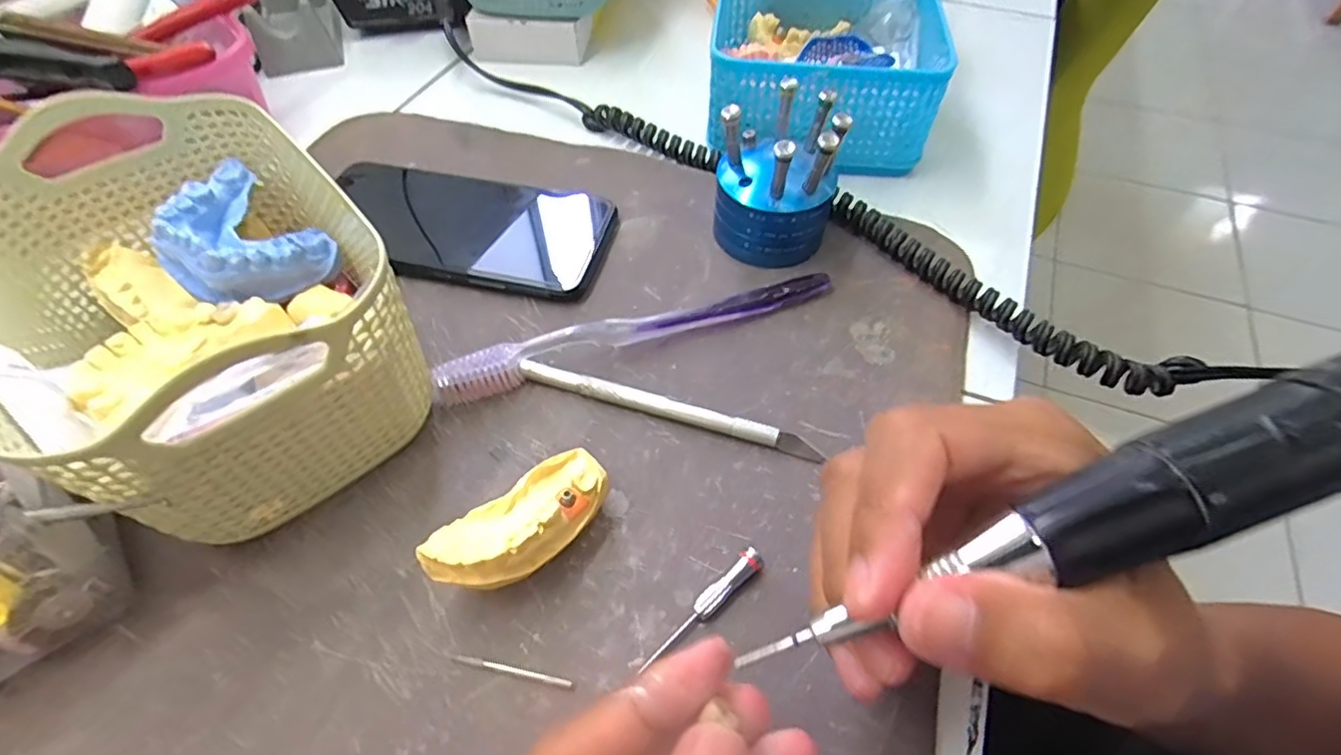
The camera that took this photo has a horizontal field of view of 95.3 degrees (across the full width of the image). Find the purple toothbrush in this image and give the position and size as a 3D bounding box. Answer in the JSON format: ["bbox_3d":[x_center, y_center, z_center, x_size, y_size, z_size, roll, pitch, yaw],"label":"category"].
[{"bbox_3d":[-0.011,-0.022,0.278,0.183,0.018,0.017,-16,56,-11],"label":"purple toothbrush"}]

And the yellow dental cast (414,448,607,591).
[{"bbox_3d":[-0.051,0.053,0.217,0.064,0.030,0.029,-36,62,-23],"label":"yellow dental cast"}]

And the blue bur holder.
[{"bbox_3d":[0.052,-0.098,0.301,0.057,0.070,0.053,0,54,0],"label":"blue bur holder"}]

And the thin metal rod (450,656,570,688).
[{"bbox_3d":[-0.052,0.096,0.200,0.041,0.004,0.004,9,55,6],"label":"thin metal rod"}]

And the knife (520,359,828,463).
[{"bbox_3d":[-0.001,0.013,0.259,0.132,0.008,0.008,15,55,11],"label":"knife"}]

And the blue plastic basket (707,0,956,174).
[{"bbox_3d":[0.093,-0.194,0.377,0.127,0.061,0.132,4,54,3],"label":"blue plastic basket"}]

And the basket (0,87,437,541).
[{"bbox_3d":[-0.179,-0.024,0.238,0.114,0.084,0.171,-38,63,-24],"label":"basket"}]

